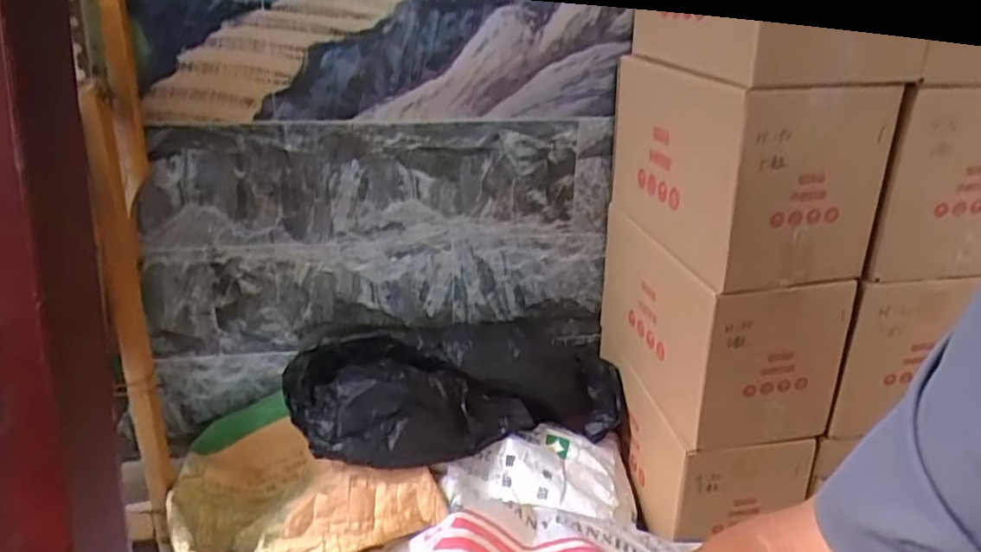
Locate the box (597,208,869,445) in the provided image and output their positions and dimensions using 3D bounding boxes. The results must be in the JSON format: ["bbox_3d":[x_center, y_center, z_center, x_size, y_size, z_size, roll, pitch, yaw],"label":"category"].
[{"bbox_3d":[0.335,0.055,1.083,0.211,0.243,0.422,-3,23,-11],"label":"box"}]

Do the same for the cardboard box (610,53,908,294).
[{"bbox_3d":[0.357,-0.183,0.998,0.230,0.239,0.466,-1,23,-7],"label":"cardboard box"}]

